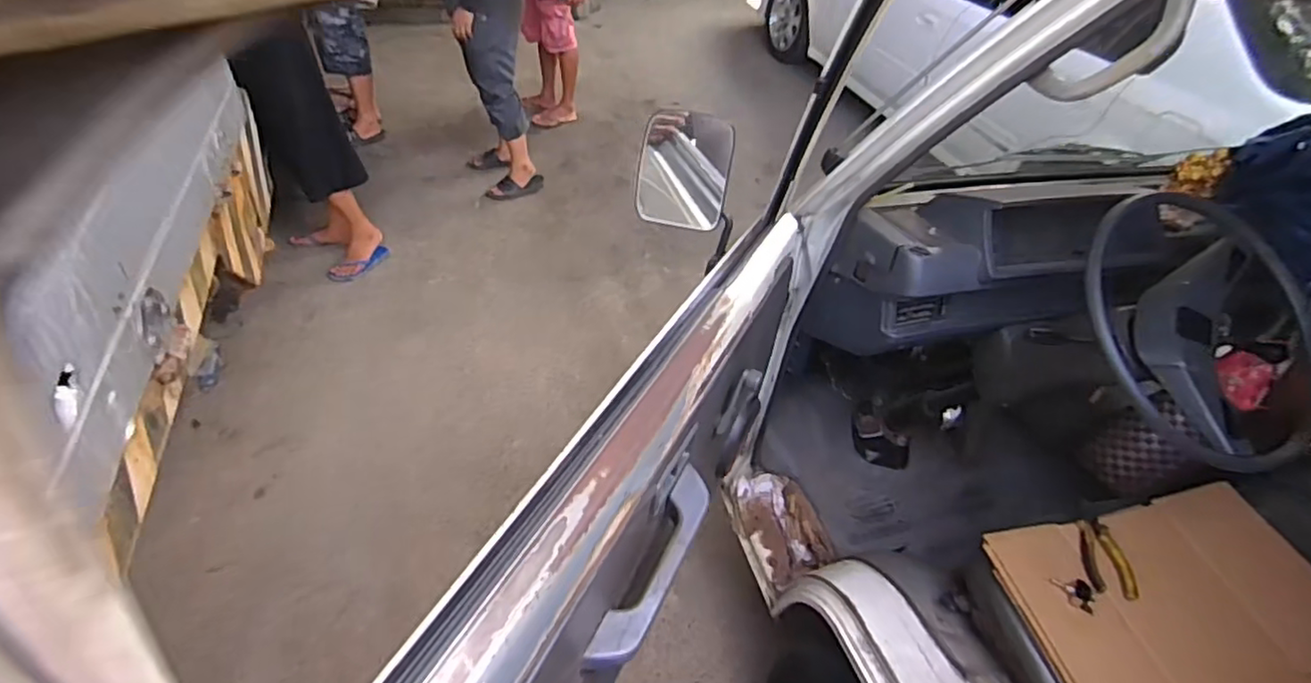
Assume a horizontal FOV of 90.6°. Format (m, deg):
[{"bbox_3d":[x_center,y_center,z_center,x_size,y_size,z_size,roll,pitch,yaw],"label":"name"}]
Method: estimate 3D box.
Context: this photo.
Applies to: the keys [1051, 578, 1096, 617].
[{"bbox_3d":[0.585,0.351,0.897,0.057,0.010,0.049,2,41,-7],"label":"keys"}]

